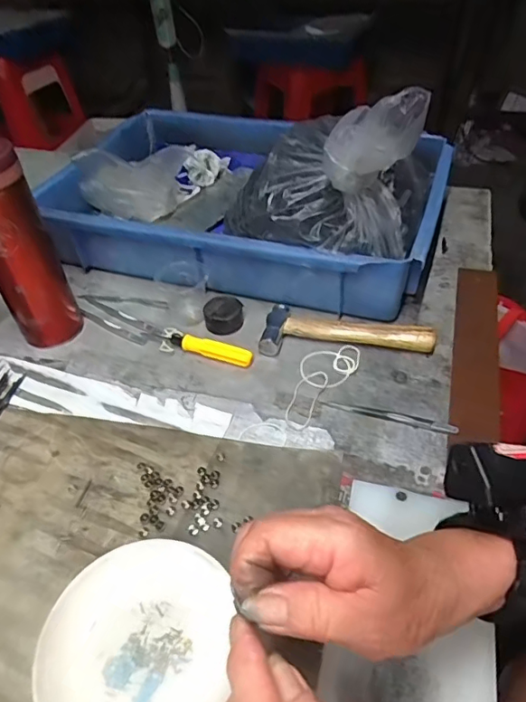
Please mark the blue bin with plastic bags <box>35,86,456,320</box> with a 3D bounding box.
[{"bbox_3d":[-0.025,-0.215,0.593,0.448,0.187,0.302,13,45,19],"label":"blue bin with plastic bags"}]

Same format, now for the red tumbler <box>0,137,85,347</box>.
[{"bbox_3d":[-0.226,-0.097,0.481,0.062,0.196,0.070,-20,44,-15],"label":"red tumbler"}]

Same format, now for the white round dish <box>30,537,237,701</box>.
[{"bbox_3d":[-0.075,0.172,0.306,0.105,0.018,0.115,-3,42,2],"label":"white round dish"}]

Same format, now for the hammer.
[{"bbox_3d":[0.079,-0.015,0.490,0.155,0.020,0.060,6,43,12],"label":"hammer"}]

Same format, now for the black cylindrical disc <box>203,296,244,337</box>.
[{"bbox_3d":[-0.040,-0.038,0.522,0.039,0.020,0.039,-6,42,-1],"label":"black cylindrical disc"}]

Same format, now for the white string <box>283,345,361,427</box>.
[{"bbox_3d":[0.046,0.025,0.464,0.047,0.005,0.106,26,51,30],"label":"white string"}]

